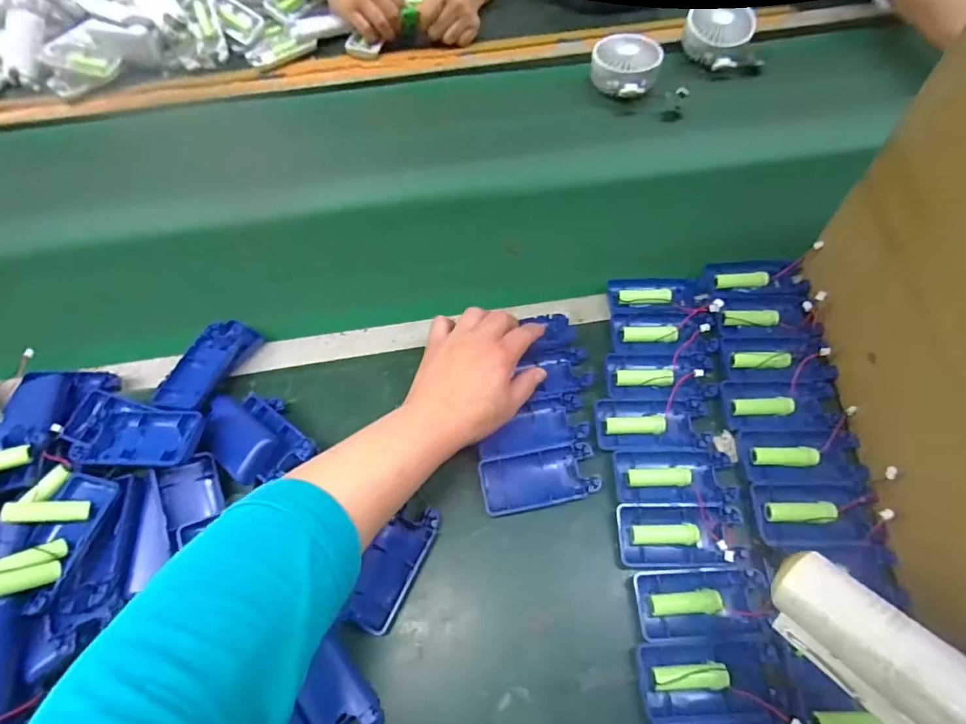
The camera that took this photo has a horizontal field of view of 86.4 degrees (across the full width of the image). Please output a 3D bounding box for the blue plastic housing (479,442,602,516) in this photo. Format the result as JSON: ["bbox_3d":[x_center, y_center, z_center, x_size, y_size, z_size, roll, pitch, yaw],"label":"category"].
[{"bbox_3d":[0.045,0.096,0.420,0.093,0.011,0.045,-10,62,-3],"label":"blue plastic housing"}]

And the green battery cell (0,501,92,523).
[{"bbox_3d":[-0.328,0.112,0.387,0.050,0.014,0.014,9,56,-32],"label":"green battery cell"}]

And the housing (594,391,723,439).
[{"bbox_3d":[0.150,0.056,0.440,0.103,0.014,0.053,7,62,6],"label":"housing"}]

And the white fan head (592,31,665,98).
[{"bbox_3d":[0.189,-0.392,0.684,0.088,0.035,0.092,-1,62,2],"label":"white fan head"}]

